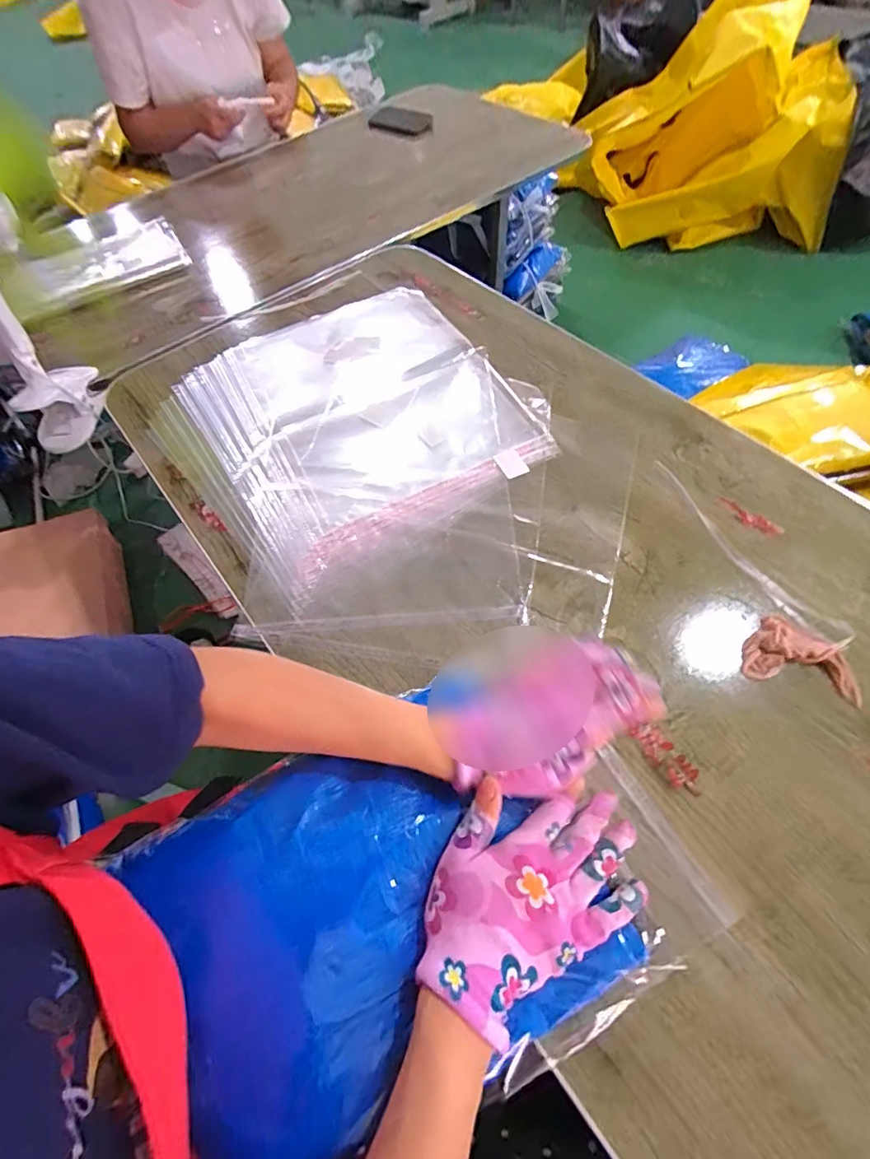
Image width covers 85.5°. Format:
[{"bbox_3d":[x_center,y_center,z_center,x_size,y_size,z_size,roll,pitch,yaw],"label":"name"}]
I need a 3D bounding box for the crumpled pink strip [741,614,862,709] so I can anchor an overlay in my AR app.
[{"bbox_3d":[0.334,0.069,0.425,0.091,0.017,0.062,18,62,14],"label":"crumpled pink strip"}]

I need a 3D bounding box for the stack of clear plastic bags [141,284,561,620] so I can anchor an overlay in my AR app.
[{"bbox_3d":[-0.115,-0.230,0.634,0.430,0.018,0.440,-33,62,-15],"label":"stack of clear plastic bags"}]

